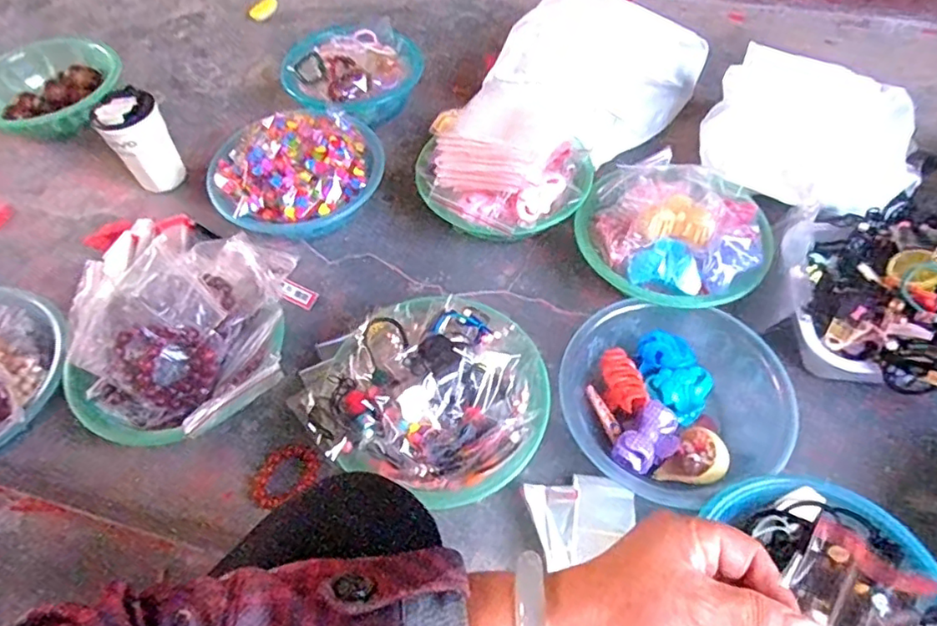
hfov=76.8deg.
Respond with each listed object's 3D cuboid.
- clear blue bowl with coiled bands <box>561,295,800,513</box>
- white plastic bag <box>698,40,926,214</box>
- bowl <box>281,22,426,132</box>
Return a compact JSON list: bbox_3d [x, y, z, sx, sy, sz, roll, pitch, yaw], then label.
[{"bbox_3d":[0.224,0.096,0.662,0.222,0.075,0.222,-1,55,1],"label":"clear blue bowl with coiled bands"},{"bbox_3d":[0.478,-0.248,0.826,0.281,0.071,0.258,25,60,18],"label":"white plastic bag"},{"bbox_3d":[-0.188,-0.390,0.986,0.201,0.087,0.209,-1,55,1],"label":"bowl"}]

